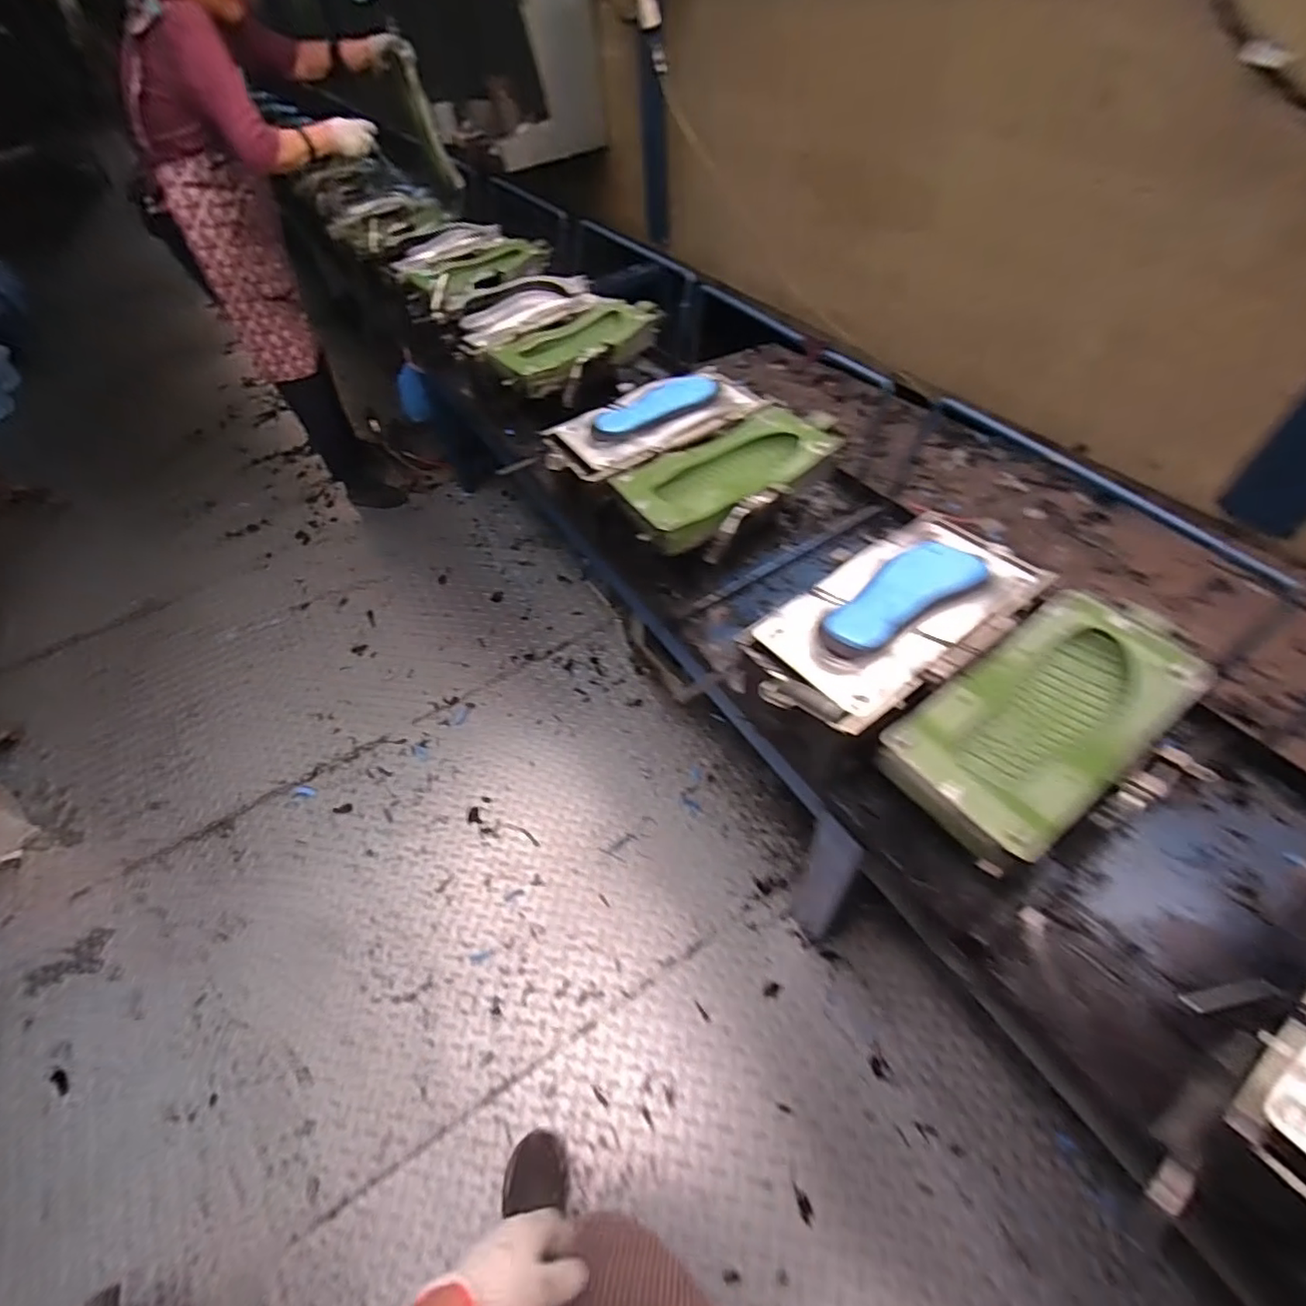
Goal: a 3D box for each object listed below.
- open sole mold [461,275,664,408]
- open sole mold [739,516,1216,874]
[{"bbox_3d":[-0.247,-0.769,1.445,0.401,0.082,0.517,-33,54,-24],"label":"open sole mold"},{"bbox_3d":[0.379,0.007,0.728,0.414,0.085,0.418,-29,52,-22],"label":"open sole mold"}]

